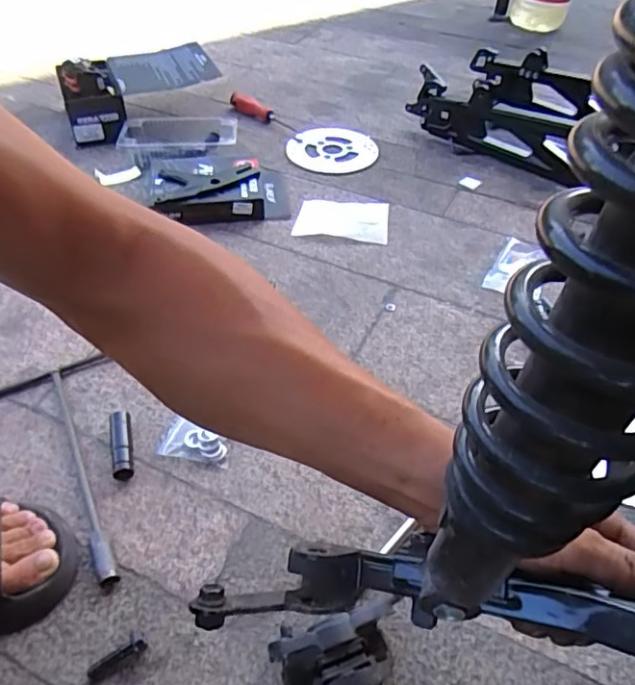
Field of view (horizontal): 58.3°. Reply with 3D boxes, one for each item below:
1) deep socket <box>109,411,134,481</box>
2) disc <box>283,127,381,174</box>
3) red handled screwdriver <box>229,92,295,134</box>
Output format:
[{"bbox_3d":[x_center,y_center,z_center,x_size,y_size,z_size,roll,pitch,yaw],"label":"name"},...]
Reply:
[{"bbox_3d":[-0.208,0.111,0.608,0.022,0.024,0.077,-11,48,-12],"label":"deep socket"},{"bbox_3d":[0.029,-0.373,1.105,0.170,0.012,0.164,10,52,3],"label":"disc"},{"bbox_3d":[-0.116,-0.472,1.172,0.170,0.029,0.042,31,53,24],"label":"red handled screwdriver"}]

